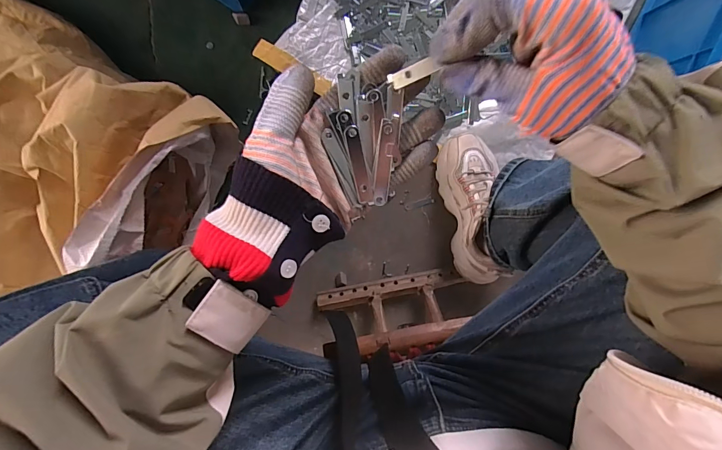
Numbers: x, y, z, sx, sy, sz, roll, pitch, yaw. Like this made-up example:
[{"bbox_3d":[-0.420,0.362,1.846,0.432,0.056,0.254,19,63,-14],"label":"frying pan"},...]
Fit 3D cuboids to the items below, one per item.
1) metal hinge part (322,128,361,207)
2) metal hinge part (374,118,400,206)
[{"bbox_3d":[-0.012,-0.037,0.247,0.007,0.004,0.053,-22,102,-1],"label":"metal hinge part"},{"bbox_3d":[0.016,-0.041,0.246,0.012,0.004,0.055,5,106,-4],"label":"metal hinge part"}]

